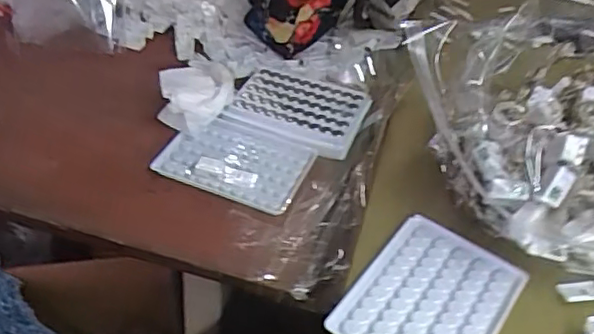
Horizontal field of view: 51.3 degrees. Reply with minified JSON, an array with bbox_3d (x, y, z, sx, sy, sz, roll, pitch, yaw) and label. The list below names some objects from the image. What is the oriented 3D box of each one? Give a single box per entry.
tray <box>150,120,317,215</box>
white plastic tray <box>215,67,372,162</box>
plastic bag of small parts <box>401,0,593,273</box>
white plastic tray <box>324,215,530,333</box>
[{"bbox_3d":[-0.057,-0.005,0.573,0.129,0.016,0.083,15,42,13],"label":"tray"},{"bbox_3d":[0.002,-0.056,0.621,0.124,0.020,0.091,17,42,16],"label":"white plastic tray"},{"bbox_3d":[0.197,-0.014,0.448,0.182,0.138,0.188,-16,47,-23],"label":"plastic bag of small parts"},{"bbox_3d":[0.093,0.090,0.424,0.094,0.010,0.127,26,45,24],"label":"white plastic tray"}]

